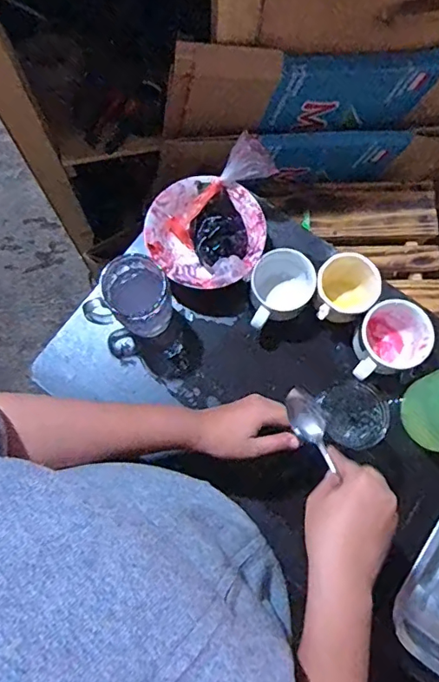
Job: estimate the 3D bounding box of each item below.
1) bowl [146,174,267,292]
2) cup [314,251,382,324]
[{"bbox_3d":[-0.020,-0.137,0.685,0.151,0.071,0.149,0,78,0],"label":"bowl"},{"bbox_3d":[0.165,-0.070,0.662,0.094,0.068,0.077,-35,80,-7],"label":"cup"}]

